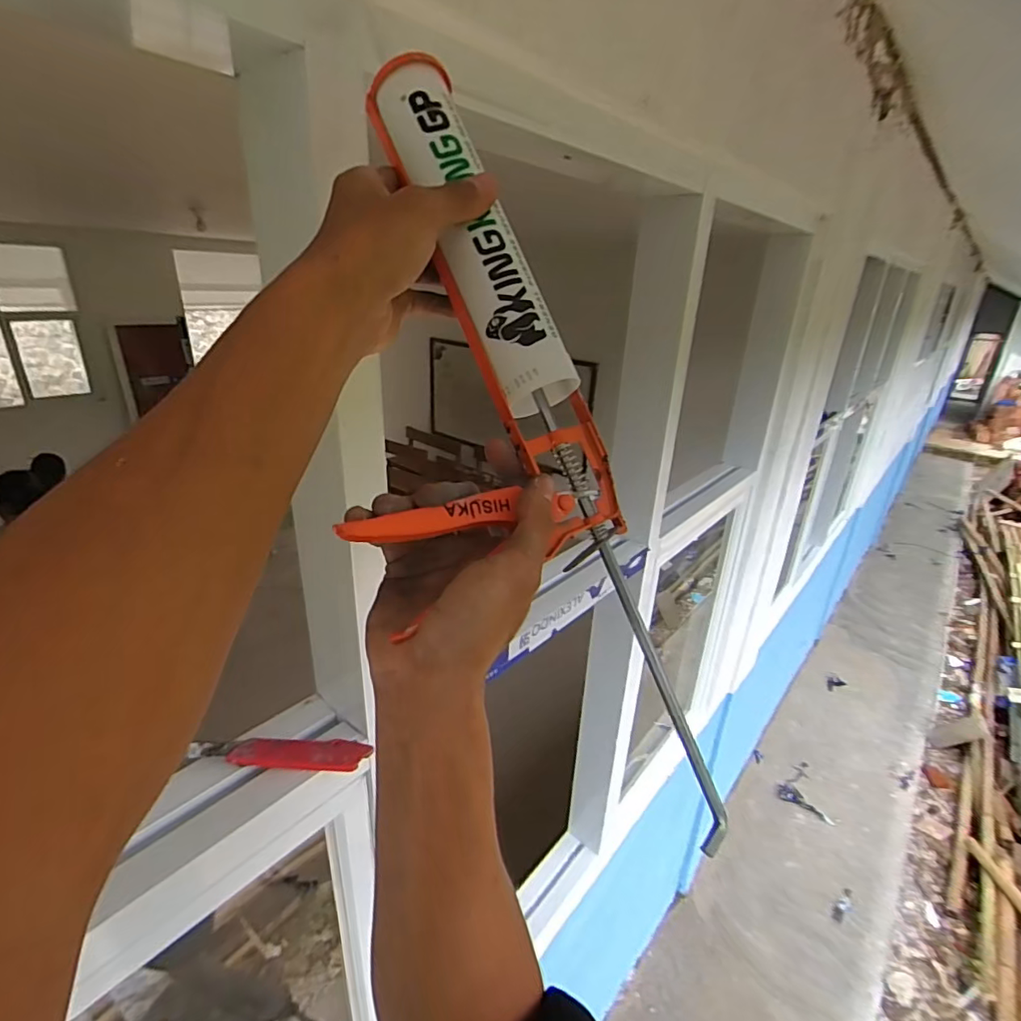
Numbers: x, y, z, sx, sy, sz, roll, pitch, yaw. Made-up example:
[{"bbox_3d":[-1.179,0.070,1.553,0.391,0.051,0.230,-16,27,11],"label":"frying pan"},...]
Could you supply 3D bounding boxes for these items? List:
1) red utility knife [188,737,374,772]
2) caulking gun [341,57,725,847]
[{"bbox_3d":[-0.231,0.246,0.536,0.171,0.024,0.025,0,24,-6],"label":"red utility knife"},{"bbox_3d":[-0.013,-0.034,0.287,0.149,0.465,0.050,-17,-4,-38],"label":"caulking gun"}]

